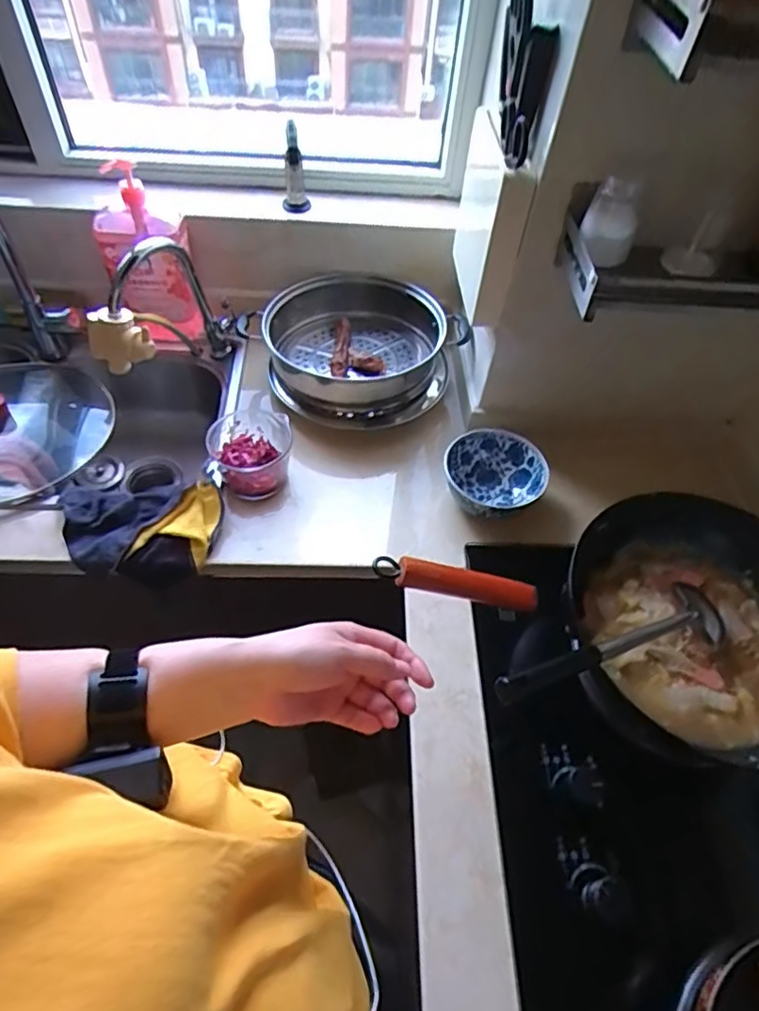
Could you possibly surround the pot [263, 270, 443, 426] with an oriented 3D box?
[{"bbox_3d":[-0.037,-0.263,0.989,0.261,0.120,0.277,2,54,-3],"label":"pot"}]

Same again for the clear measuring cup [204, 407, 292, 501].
[{"bbox_3d":[-0.186,-0.079,0.865,0.109,0.101,0.119,2,54,-3],"label":"clear measuring cup"}]

